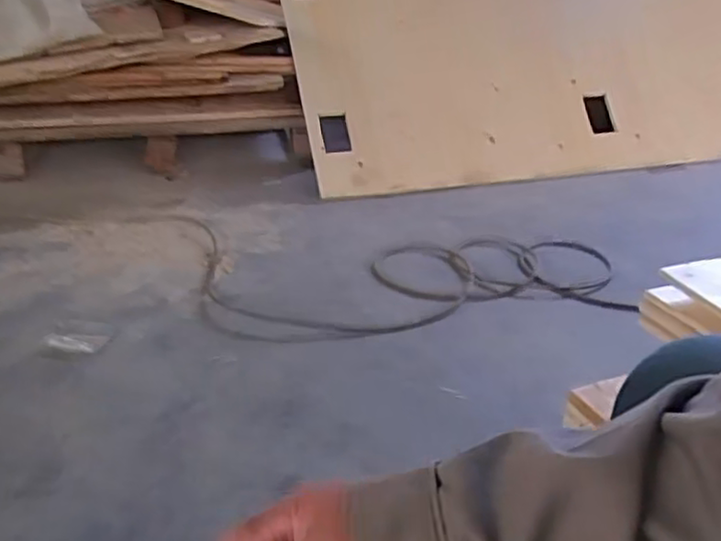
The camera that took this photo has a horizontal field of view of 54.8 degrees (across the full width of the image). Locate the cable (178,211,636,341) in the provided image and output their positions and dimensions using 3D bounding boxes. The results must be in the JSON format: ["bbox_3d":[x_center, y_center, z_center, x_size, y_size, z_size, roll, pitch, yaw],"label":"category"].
[{"bbox_3d":[0.093,-0.053,1.692,1.029,0.038,0.653,-6,29,-13],"label":"cable"}]

